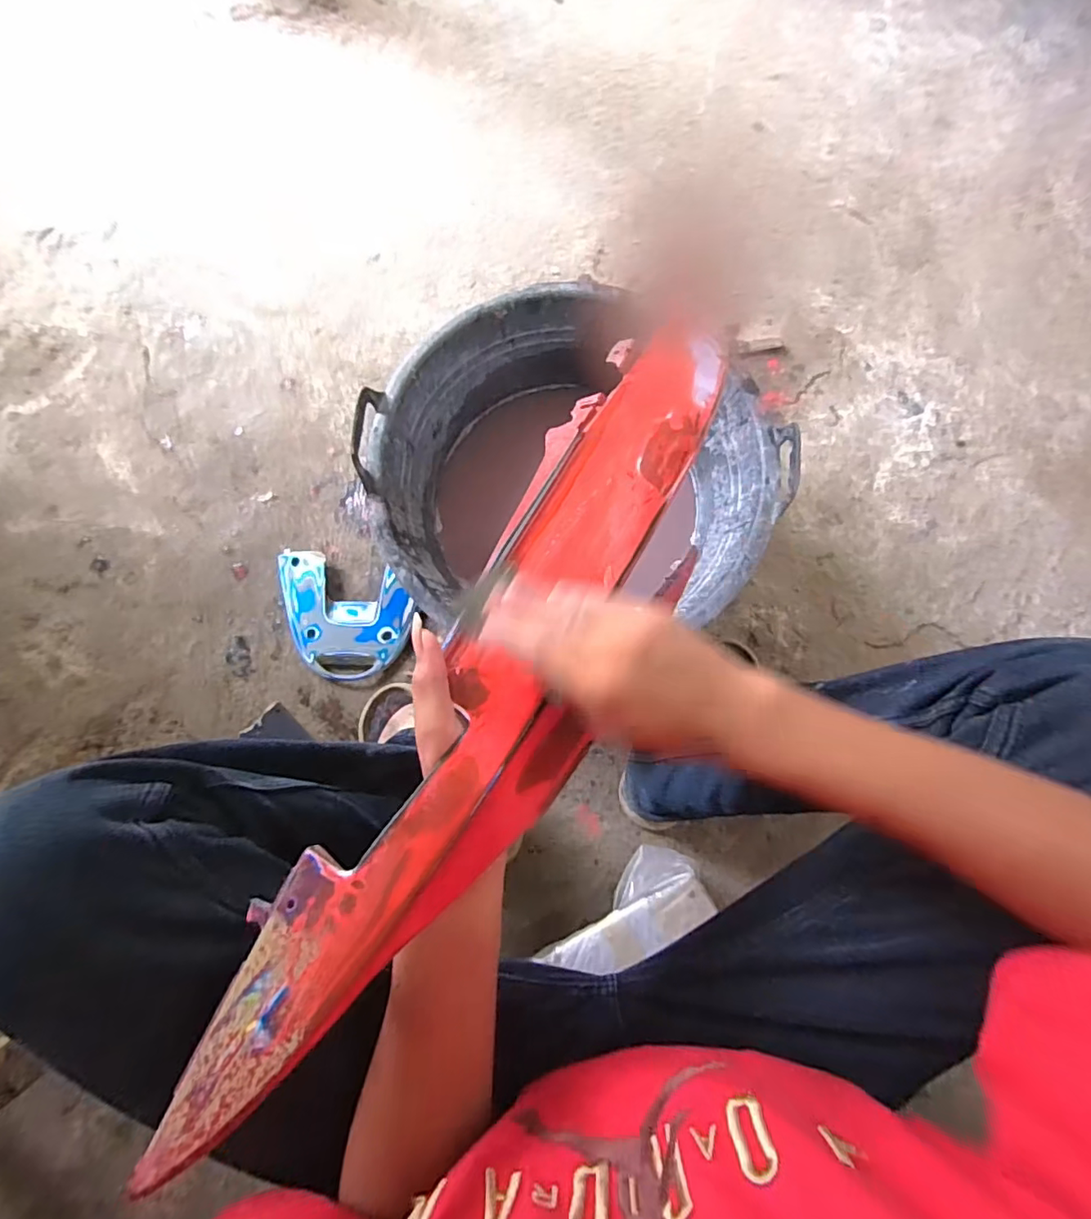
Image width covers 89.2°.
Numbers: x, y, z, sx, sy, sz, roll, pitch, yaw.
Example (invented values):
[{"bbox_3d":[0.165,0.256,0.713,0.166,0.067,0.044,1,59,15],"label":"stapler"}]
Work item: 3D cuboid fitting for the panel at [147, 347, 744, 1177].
[{"bbox_3d":[0.011,0.013,0.407,0.136,0.099,0.645,26,64,6],"label":"panel"}]

